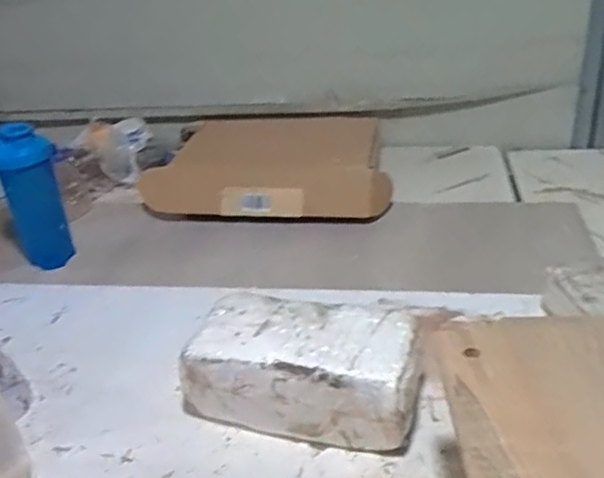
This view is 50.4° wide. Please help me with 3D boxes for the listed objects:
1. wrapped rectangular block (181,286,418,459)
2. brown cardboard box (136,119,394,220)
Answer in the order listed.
[{"bbox_3d":[-0.004,0.142,0.685,0.247,0.115,0.110,5,32,17],"label":"wrapped rectangular block"},{"bbox_3d":[-0.056,-0.125,1.134,0.434,0.109,0.219,6,32,18],"label":"brown cardboard box"}]

